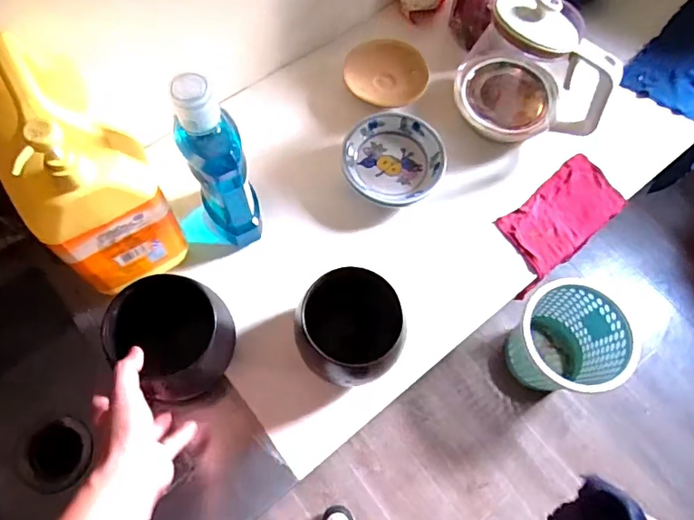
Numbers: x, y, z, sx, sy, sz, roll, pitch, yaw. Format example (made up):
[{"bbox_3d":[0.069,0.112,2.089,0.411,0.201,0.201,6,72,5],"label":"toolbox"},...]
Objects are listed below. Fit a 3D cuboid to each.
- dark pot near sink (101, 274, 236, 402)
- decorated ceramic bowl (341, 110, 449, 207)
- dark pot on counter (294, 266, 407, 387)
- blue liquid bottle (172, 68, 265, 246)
[{"bbox_3d":[-0.206,0.087,0.617,0.141,0.121,0.118,43,73,14],"label":"dark pot near sink"},{"bbox_3d":[0.065,-0.141,0.740,0.141,0.035,0.148,1,68,-2],"label":"decorated ceramic bowl"},{"bbox_3d":[0.002,0.096,0.637,0.119,0.156,0.119,1,68,-2],"label":"dark pot on counter"},{"bbox_3d":[-0.144,-0.097,0.587,0.066,0.243,0.069,1,68,-2],"label":"blue liquid bottle"}]

